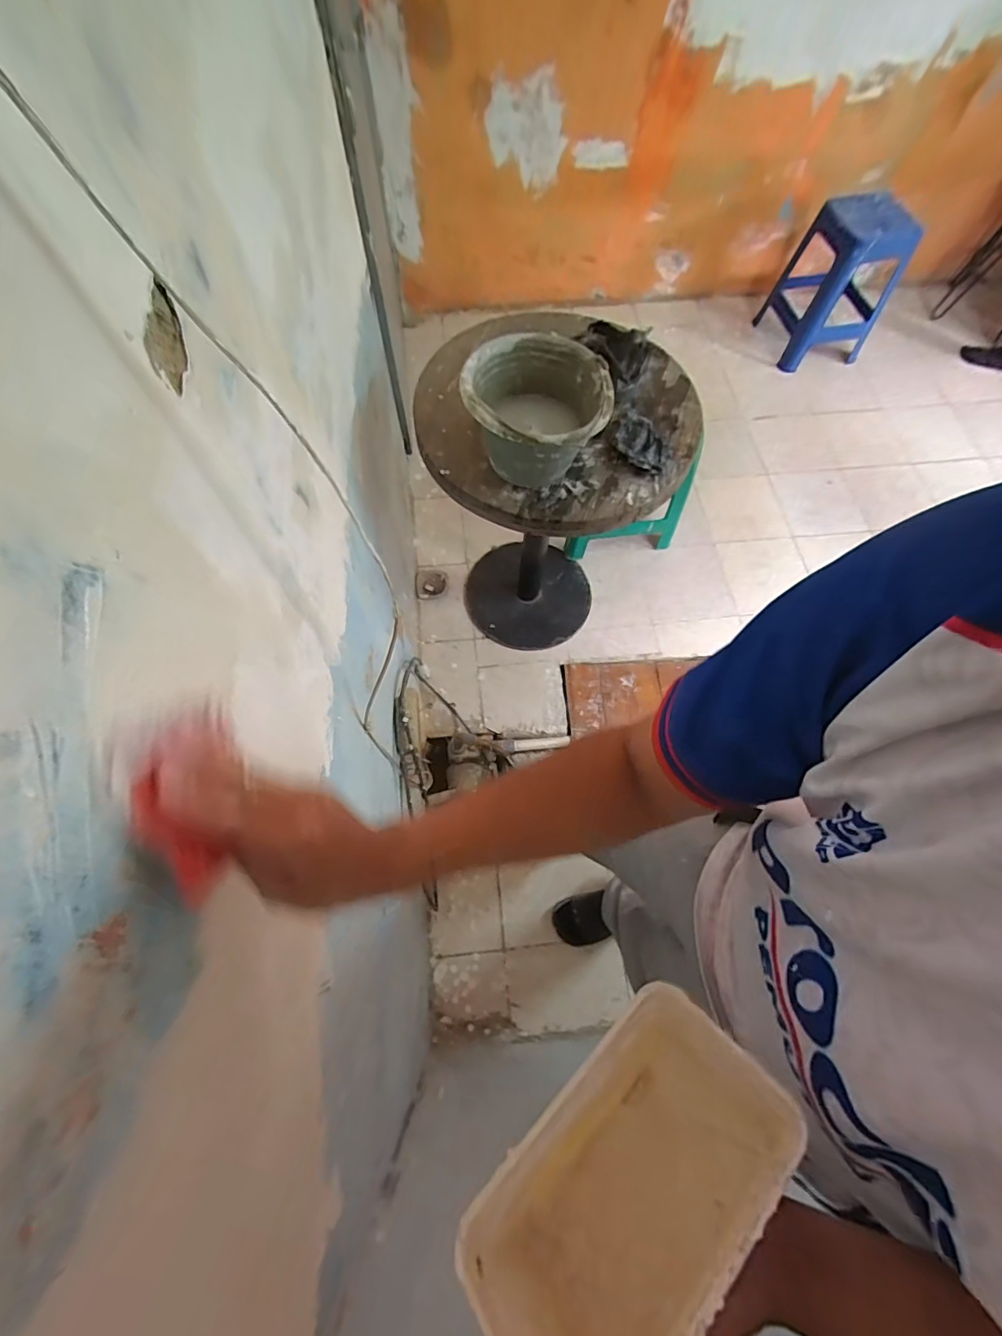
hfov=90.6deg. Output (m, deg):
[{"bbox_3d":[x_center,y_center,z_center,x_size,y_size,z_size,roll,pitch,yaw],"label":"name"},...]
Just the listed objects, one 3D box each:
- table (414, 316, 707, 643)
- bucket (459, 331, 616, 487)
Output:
[{"bbox_3d":[0.091,-0.399,1.344,0.577,0.780,0.537,0,68,-1],"label":"table"},{"bbox_3d":[0.060,-0.445,0.892,0.244,0.170,0.247,0,68,-1],"label":"bucket"}]

